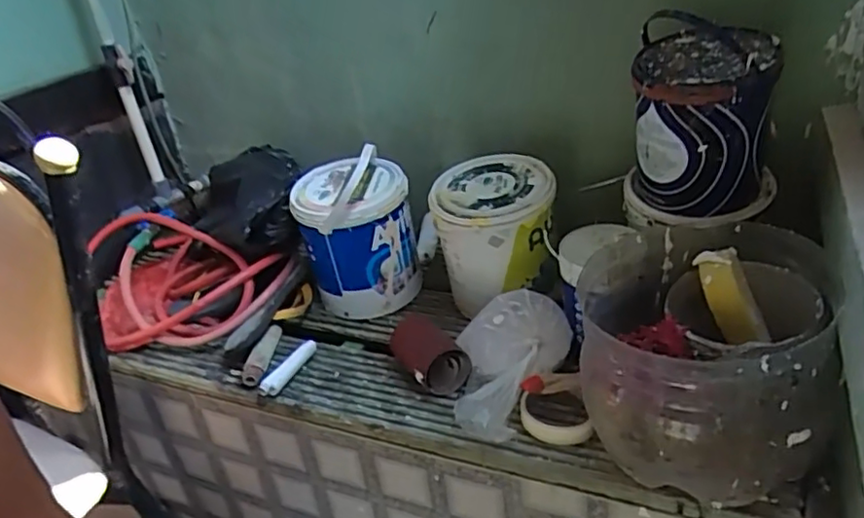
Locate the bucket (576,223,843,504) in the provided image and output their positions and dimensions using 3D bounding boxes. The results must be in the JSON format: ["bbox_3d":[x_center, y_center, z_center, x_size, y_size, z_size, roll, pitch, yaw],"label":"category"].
[{"bbox_3d":[0.272,0.096,0.662,0.224,0.206,0.246,4,31,19],"label":"bucket"}]

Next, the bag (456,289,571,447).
[{"bbox_3d":[0.085,0.117,0.811,0.135,0.112,0.202,16,36,35],"label":"bag"}]

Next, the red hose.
[{"bbox_3d":[-0.445,0.028,1.061,0.429,0.132,0.232,18,38,37],"label":"red hose"}]

